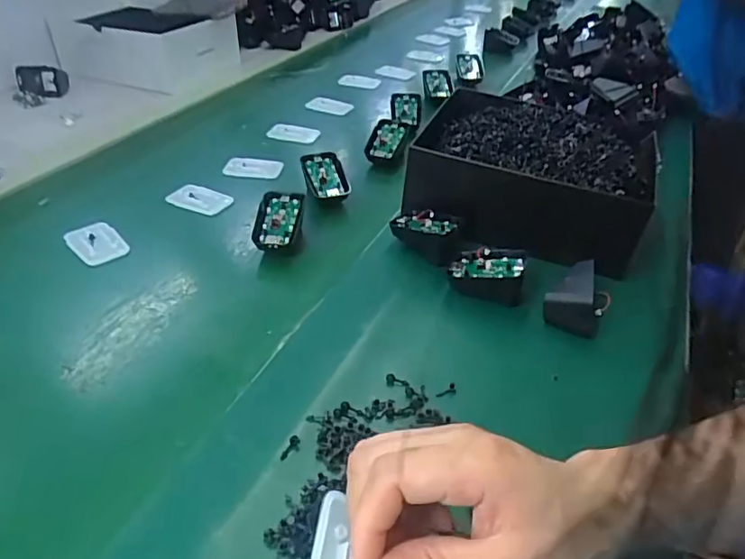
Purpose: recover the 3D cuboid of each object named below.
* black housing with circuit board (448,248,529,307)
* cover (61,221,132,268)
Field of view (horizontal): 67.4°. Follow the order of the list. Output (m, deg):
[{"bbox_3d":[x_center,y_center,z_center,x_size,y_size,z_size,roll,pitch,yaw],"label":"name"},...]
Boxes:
[{"bbox_3d":[0.103,-0.004,0.509,0.064,0.036,0.050,7,38,5],"label":"black housing with circuit board"},{"bbox_3d":[-0.272,-0.034,0.553,0.044,0.007,0.058,-30,59,-32],"label":"cover"}]

